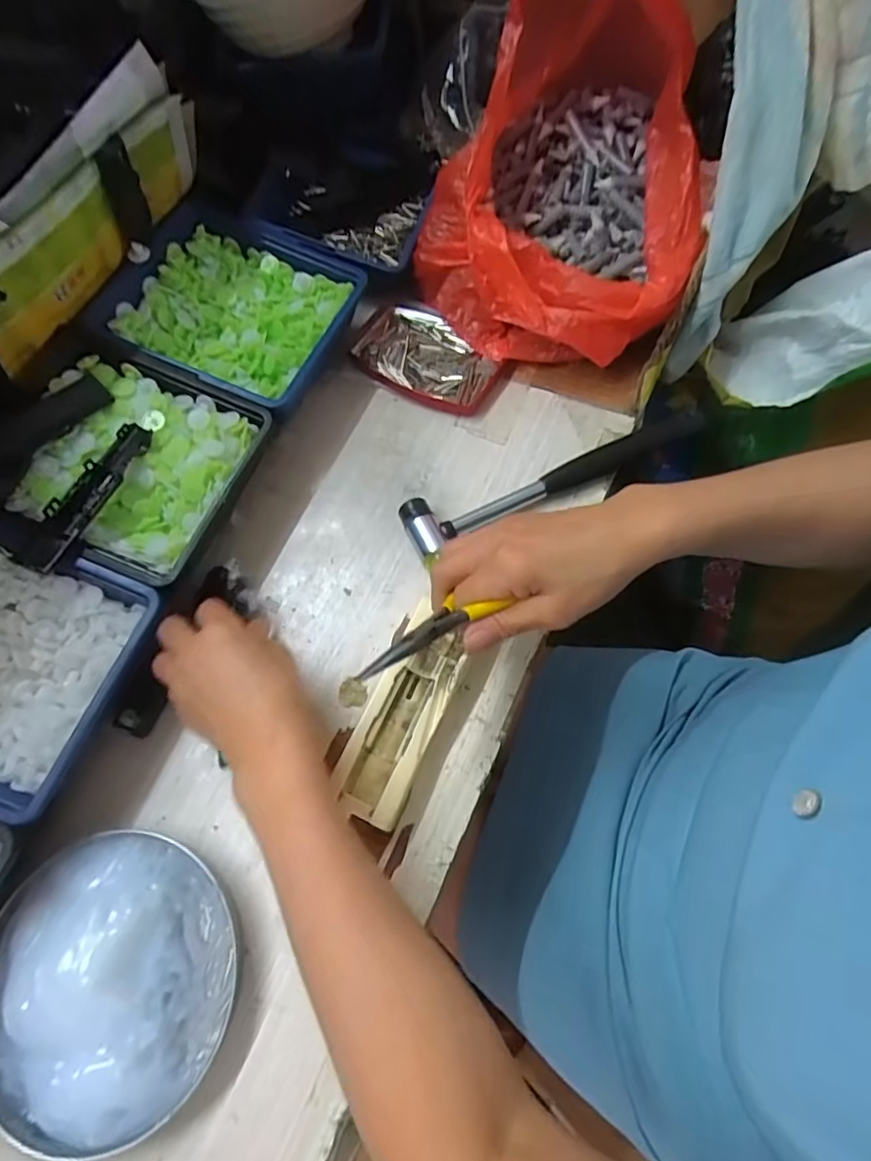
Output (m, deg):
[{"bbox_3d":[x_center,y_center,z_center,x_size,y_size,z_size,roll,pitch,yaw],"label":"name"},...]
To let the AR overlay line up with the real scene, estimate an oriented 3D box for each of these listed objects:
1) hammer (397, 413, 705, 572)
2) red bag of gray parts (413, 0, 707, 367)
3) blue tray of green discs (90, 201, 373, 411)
[{"bbox_3d":[0.087,-0.084,0.432,0.239,0.026,0.055,-28,68,-8],"label":"hammer"},{"bbox_3d":[0.098,-0.305,0.422,0.208,0.204,0.226,18,69,11],"label":"red bag of gray parts"},{"bbox_3d":[-0.148,-0.205,0.462,0.165,0.084,0.153,22,70,12],"label":"blue tray of green discs"}]

